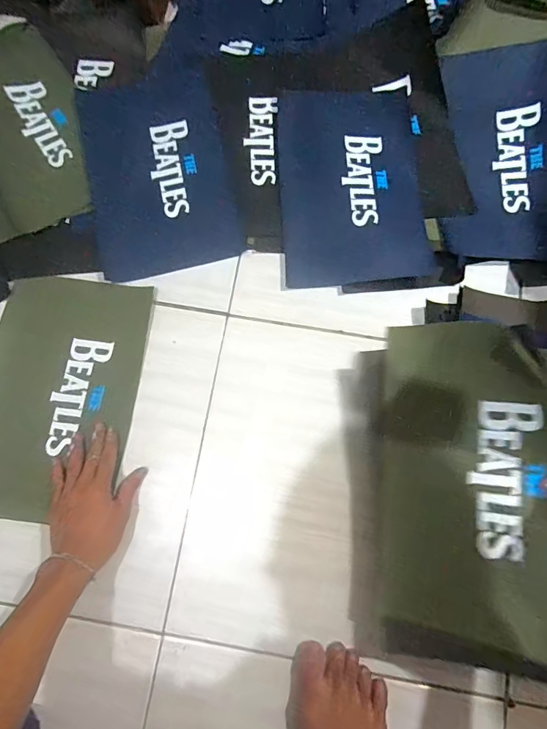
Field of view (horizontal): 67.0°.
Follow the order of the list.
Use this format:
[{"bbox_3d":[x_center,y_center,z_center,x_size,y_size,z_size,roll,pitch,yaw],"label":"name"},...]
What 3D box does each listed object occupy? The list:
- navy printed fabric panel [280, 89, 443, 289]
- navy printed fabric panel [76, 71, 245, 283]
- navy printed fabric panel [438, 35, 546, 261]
[{"bbox_3d":[0.112,-0.269,0.605,0.207,0.016,0.312,-5,77,-1],"label":"navy printed fabric panel"},{"bbox_3d":[-0.172,-0.293,0.614,0.201,0.008,0.334,-13,77,-3],"label":"navy printed fabric panel"},{"bbox_3d":[0.347,-0.309,0.591,0.202,0.058,0.323,4,77,1],"label":"navy printed fabric panel"}]

